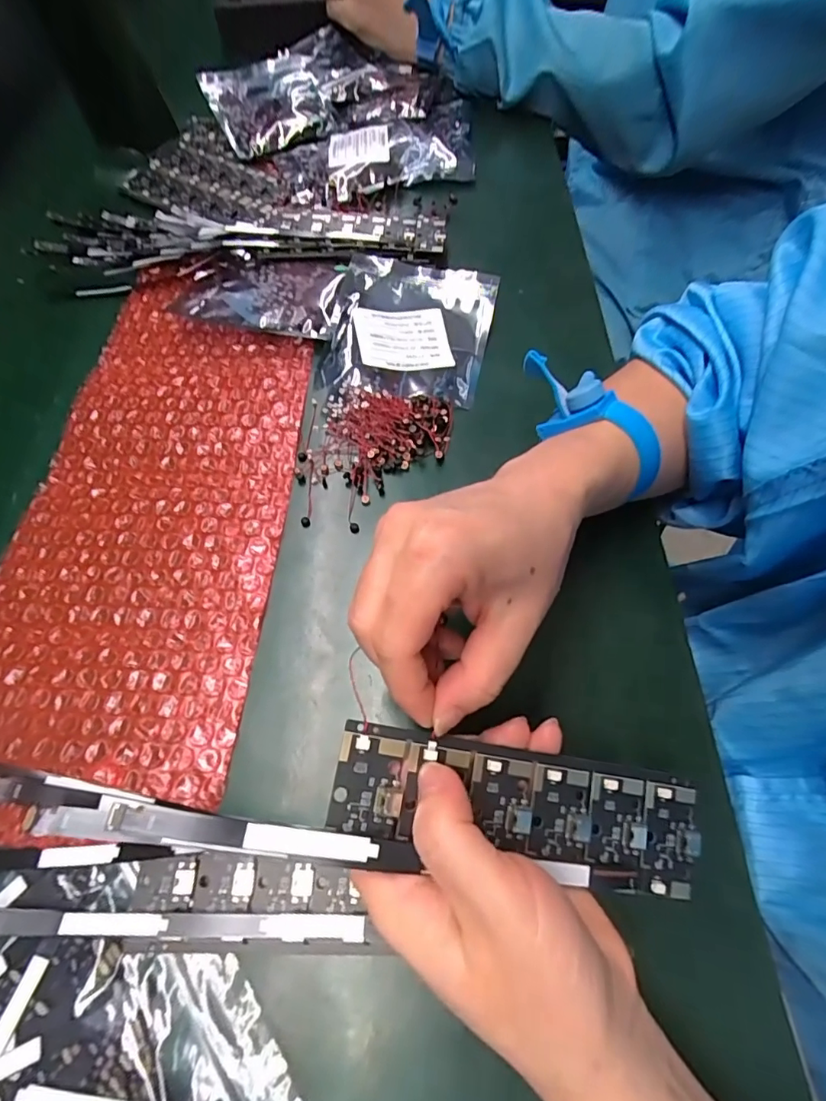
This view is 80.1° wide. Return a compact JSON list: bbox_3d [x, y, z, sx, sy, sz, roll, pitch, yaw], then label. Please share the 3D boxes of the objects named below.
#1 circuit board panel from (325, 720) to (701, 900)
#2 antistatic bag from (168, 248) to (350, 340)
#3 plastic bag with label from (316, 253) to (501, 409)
[{"bbox_3d":[0.039,0.087,0.164,0.132,0.004,0.037,15,75,-12],"label":"circuit board panel"},{"bbox_3d":[-0.105,-0.178,0.330,0.117,0.010,0.081,8,64,4],"label":"antistatic bag"},{"bbox_3d":[-0.003,-0.139,0.310,0.098,0.020,0.107,9,64,5],"label":"plastic bag with label"}]

